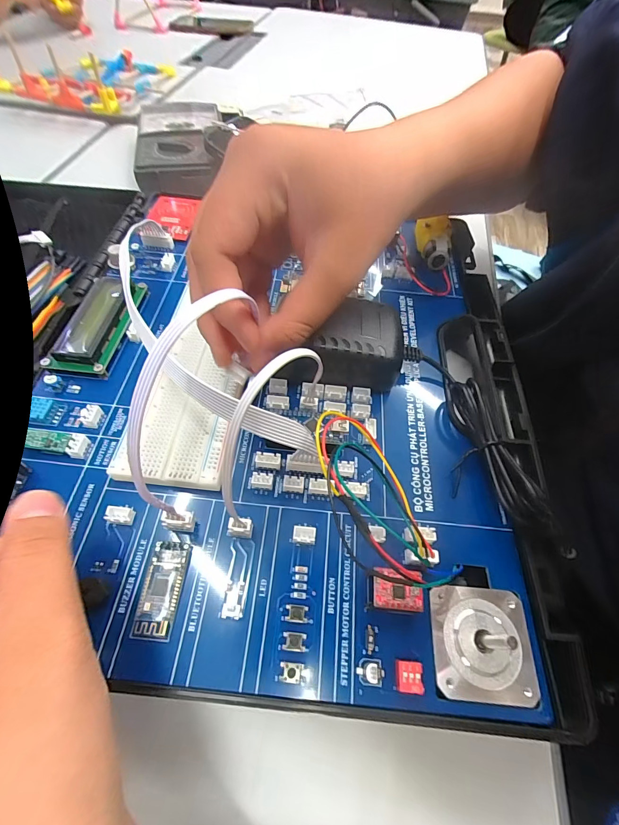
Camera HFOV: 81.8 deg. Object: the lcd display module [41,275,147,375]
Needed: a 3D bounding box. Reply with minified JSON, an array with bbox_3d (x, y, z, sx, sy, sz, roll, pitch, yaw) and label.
[{"bbox_3d":[-0.138,-0.057,0.230,0.046,0.017,0.078,1,58,-3],"label":"lcd display module"}]

